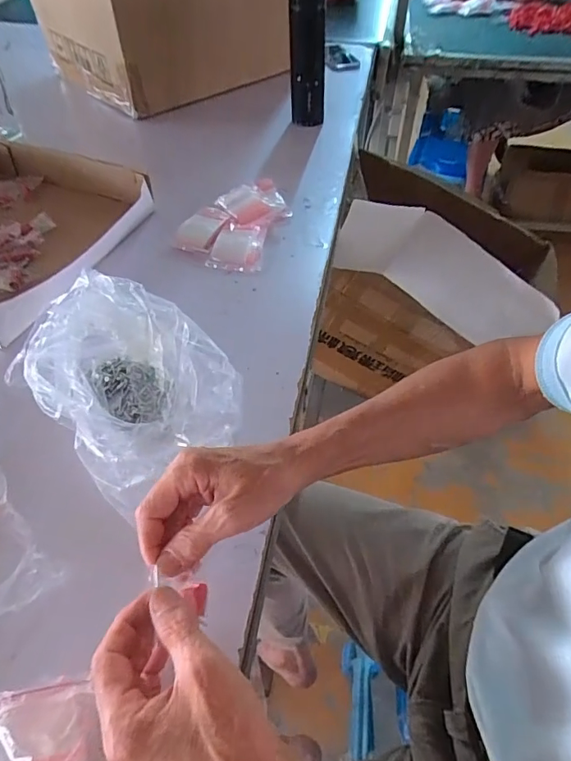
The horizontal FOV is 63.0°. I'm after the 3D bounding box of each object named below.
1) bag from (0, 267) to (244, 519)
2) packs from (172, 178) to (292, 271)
[{"bbox_3d":[-0.147,-0.006,0.461,0.161,0.084,0.210,-28,56,-22],"label":"bag"},{"bbox_3d":[-0.073,-0.247,0.698,0.129,0.027,0.211,15,51,12],"label":"packs"}]

